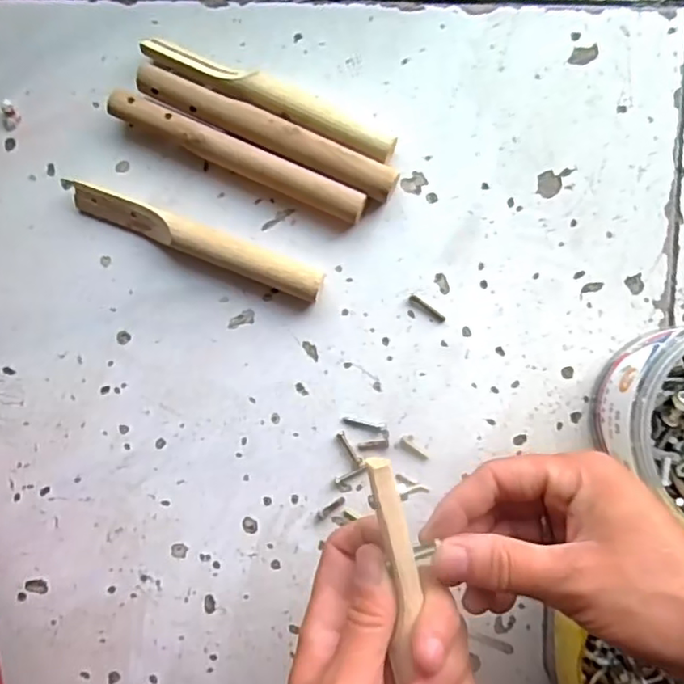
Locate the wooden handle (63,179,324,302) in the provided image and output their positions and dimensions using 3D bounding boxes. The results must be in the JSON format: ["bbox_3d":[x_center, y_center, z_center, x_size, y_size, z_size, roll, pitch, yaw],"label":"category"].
[{"bbox_3d":[-0.096,-0.066,0.390,0.174,0.023,0.021,22,91,3],"label":"wooden handle"}]

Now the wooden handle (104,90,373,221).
[{"bbox_3d":[-0.067,-0.119,0.390,0.175,0.022,0.019,25,91,3],"label":"wooden handle"}]

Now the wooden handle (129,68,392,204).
[{"bbox_3d":[-0.048,-0.133,0.384,0.175,0.022,0.022,26,91,3],"label":"wooden handle"}]

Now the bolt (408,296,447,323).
[{"bbox_3d":[0.055,-0.021,0.389,0.027,0.004,0.006,35,91,3],"label":"bolt"}]

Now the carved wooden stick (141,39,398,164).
[{"bbox_3d":[-0.046,-0.158,0.387,0.172,0.018,0.024,25,91,3],"label":"carved wooden stick"}]

